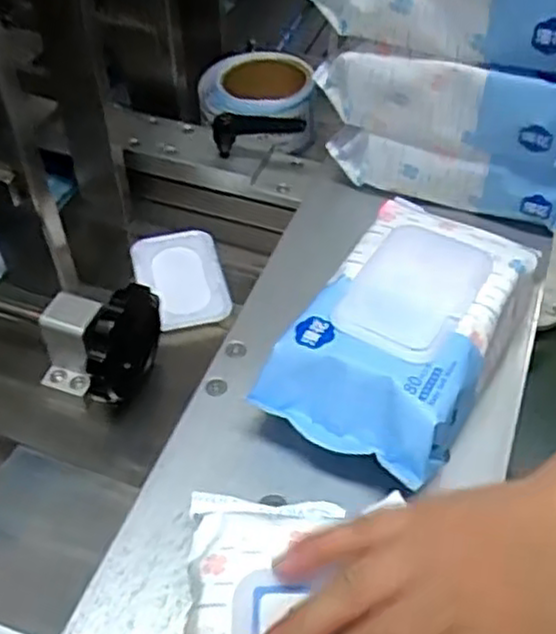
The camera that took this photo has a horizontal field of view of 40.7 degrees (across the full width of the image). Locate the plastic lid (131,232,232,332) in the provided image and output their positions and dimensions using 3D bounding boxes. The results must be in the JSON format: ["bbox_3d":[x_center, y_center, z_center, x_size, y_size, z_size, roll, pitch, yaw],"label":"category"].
[{"bbox_3d":[-0.072,-0.030,0.563,0.063,0.013,0.093,-13,49,-10],"label":"plastic lid"}]

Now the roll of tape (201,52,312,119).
[{"bbox_3d":[-0.019,-0.203,0.672,0.097,0.030,0.095,-1,48,1],"label":"roll of tape"}]

